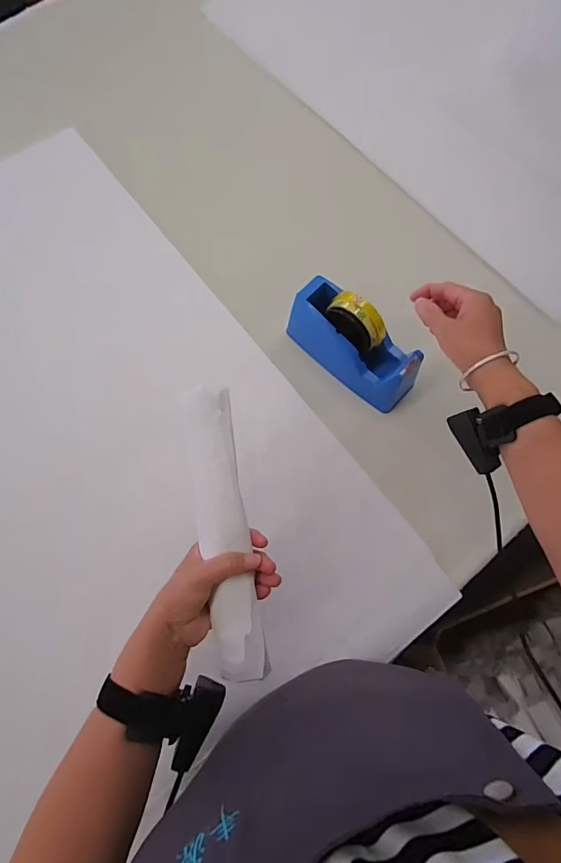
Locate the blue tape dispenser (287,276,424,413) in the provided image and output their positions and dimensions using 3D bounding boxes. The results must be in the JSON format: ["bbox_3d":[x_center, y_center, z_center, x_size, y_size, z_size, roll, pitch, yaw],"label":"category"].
[{"bbox_3d":[0.102,-0.128,0.584,0.198,0.112,0.078,39,77,13],"label":"blue tape dispenser"}]

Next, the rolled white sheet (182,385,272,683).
[{"bbox_3d":[-0.057,0.091,0.399,0.051,0.038,0.272,-9,83,-1],"label":"rolled white sheet"}]

